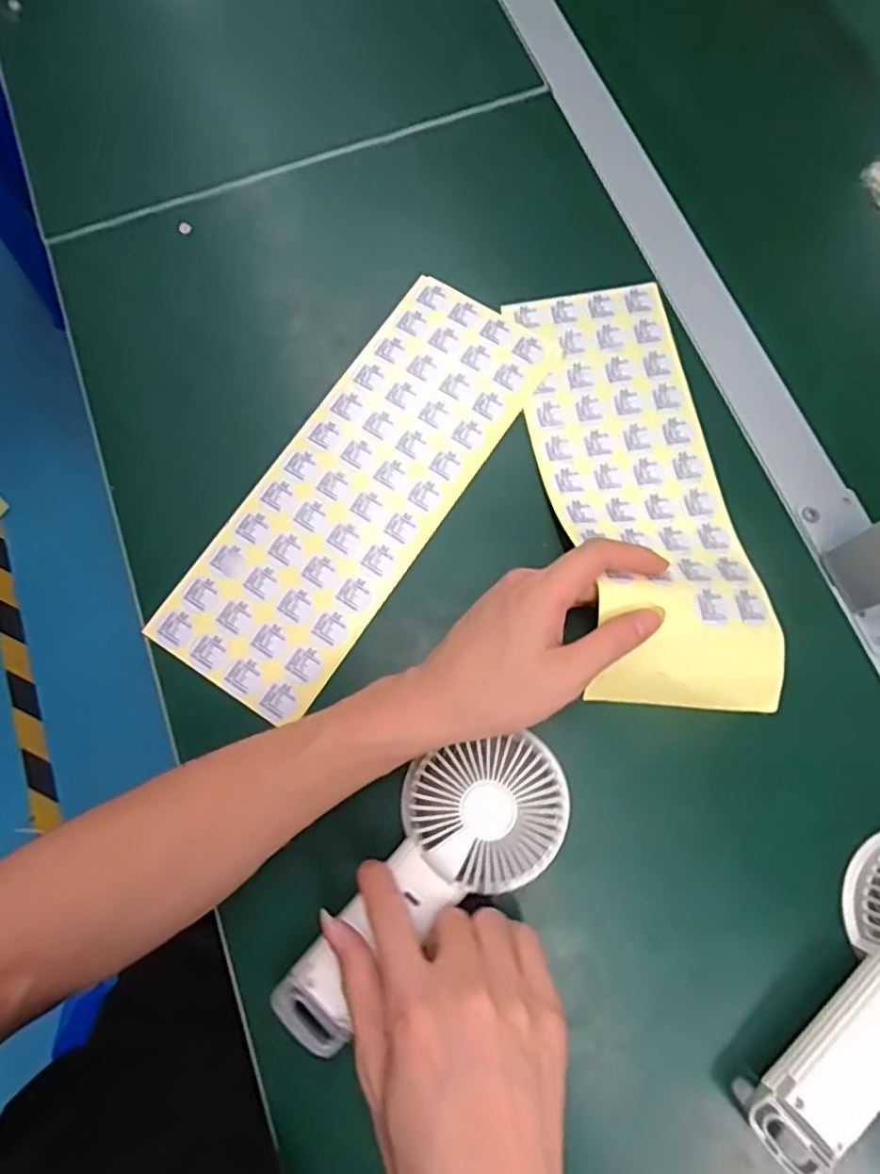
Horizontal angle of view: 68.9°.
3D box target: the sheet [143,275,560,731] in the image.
[{"bbox_3d":[-0.049,-0.066,0.408,0.111,0.005,0.299,32,77,9],"label":"sheet"}]

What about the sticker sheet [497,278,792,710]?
[{"bbox_3d":[0.120,-0.069,0.393,0.101,0.042,0.285,-11,68,-2],"label":"sticker sheet"}]

